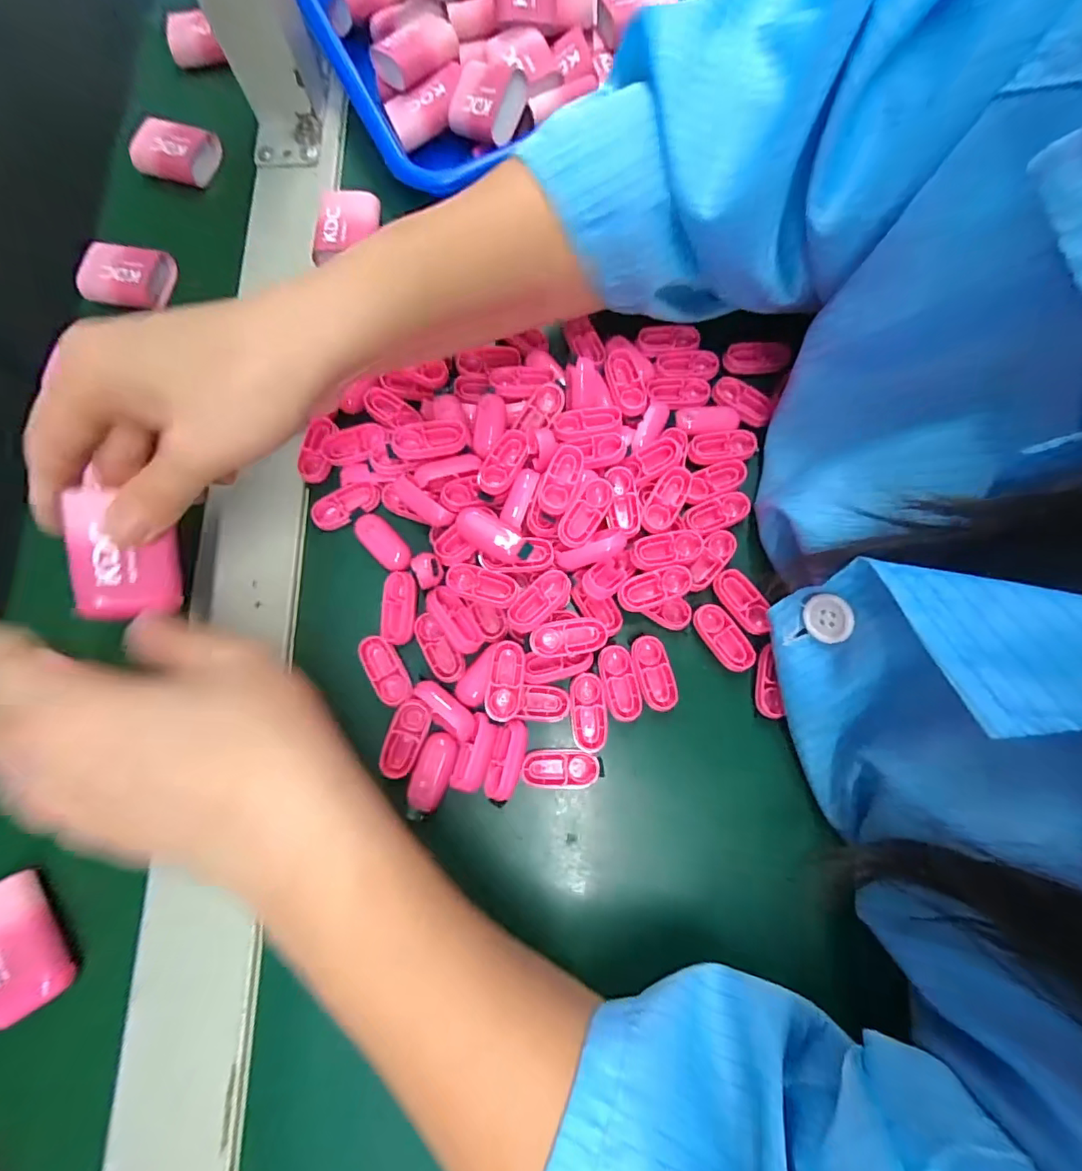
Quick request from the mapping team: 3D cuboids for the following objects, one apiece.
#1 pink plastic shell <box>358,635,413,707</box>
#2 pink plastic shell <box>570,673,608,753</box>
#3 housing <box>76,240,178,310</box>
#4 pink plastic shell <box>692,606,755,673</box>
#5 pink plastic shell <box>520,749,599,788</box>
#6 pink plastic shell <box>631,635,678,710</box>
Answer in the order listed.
[{"bbox_3d":[-0.072,0.039,0.239,0.015,0.005,0.034,-31,78,-7],"label":"pink plastic shell"},{"bbox_3d":[0.021,0.057,0.236,0.016,0.005,0.034,-5,76,-1],"label":"pink plastic shell"},{"bbox_3d":[-0.238,-0.178,0.298,0.048,0.013,0.033,6,76,2],"label":"housing"},{"bbox_3d":[0.085,0.025,0.244,0.015,0.008,0.034,-33,78,-7],"label":"pink plastic shell"},{"bbox_3d":[0.008,0.080,0.227,0.033,0.004,0.016,0,76,0],"label":"pink plastic shell"},{"bbox_3d":[0.052,0.040,0.238,0.016,0.004,0.034,-18,76,-4],"label":"pink plastic shell"}]

